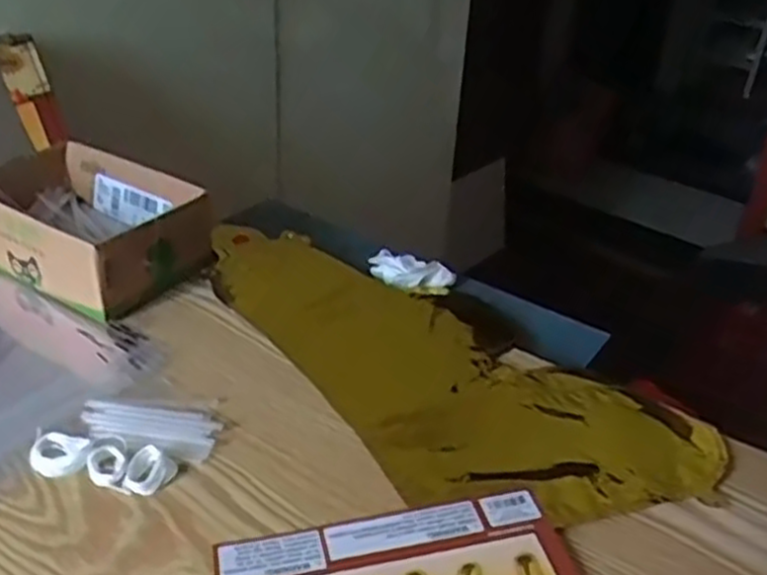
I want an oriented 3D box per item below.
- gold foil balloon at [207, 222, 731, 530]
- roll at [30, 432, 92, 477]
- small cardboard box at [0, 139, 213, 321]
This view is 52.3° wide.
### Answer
[{"bbox_3d":[0.010,0.051,0.580,0.439,0.012,0.179,24,38,30],"label":"gold foil balloon"},{"bbox_3d":[-0.202,0.104,0.484,0.038,0.007,0.030,12,33,14],"label":"roll"},{"bbox_3d":[-0.264,-0.058,0.681,0.206,0.067,0.132,22,36,27],"label":"small cardboard box"}]

